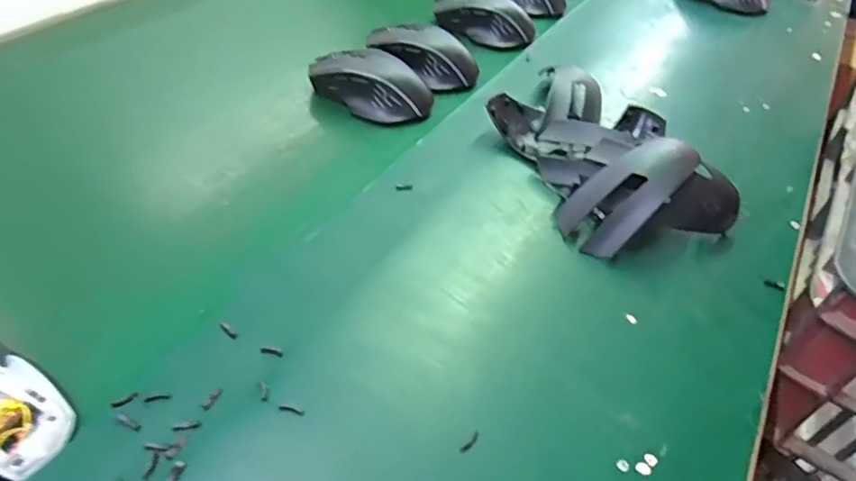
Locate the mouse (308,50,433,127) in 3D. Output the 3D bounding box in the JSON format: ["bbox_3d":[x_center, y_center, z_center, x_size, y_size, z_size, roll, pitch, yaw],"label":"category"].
[{"bbox_3d":[-0.054,-0.145,0.533,0.113,0.044,0.056,26,49,17],"label":"mouse"}]

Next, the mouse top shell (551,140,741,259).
[{"bbox_3d":[0.164,-0.034,0.427,0.131,0.056,0.066,-8,48,-14],"label":"mouse top shell"}]

